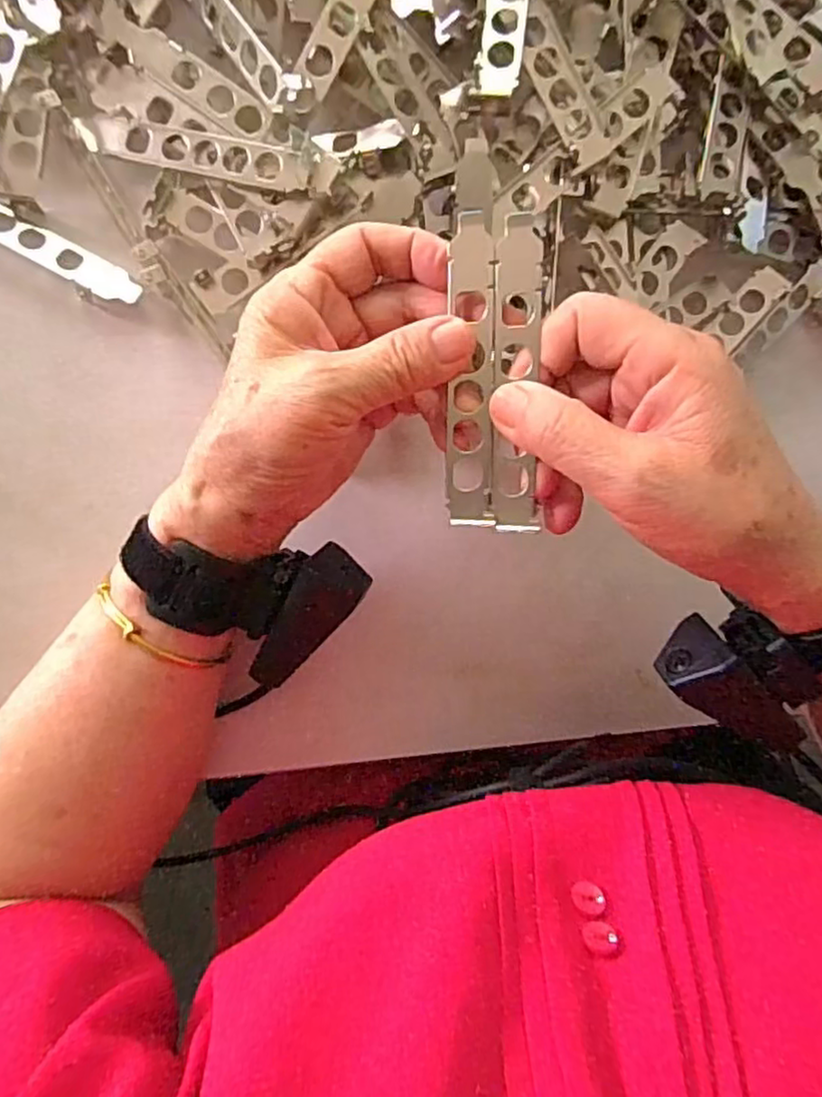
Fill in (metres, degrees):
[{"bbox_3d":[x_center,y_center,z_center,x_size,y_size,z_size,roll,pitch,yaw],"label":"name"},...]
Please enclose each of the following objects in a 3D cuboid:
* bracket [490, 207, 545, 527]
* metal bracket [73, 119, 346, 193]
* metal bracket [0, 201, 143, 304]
[{"bbox_3d":[0.042,-0.067,0.262,0.019,0.004,0.120,1,100,14],"label":"bracket"},{"bbox_3d":[-0.093,-0.181,0.305,0.124,0.011,0.020,14,93,7],"label":"metal bracket"},{"bbox_3d":[-0.188,-0.149,0.313,0.121,0.015,0.021,27,92,-7],"label":"metal bracket"}]

